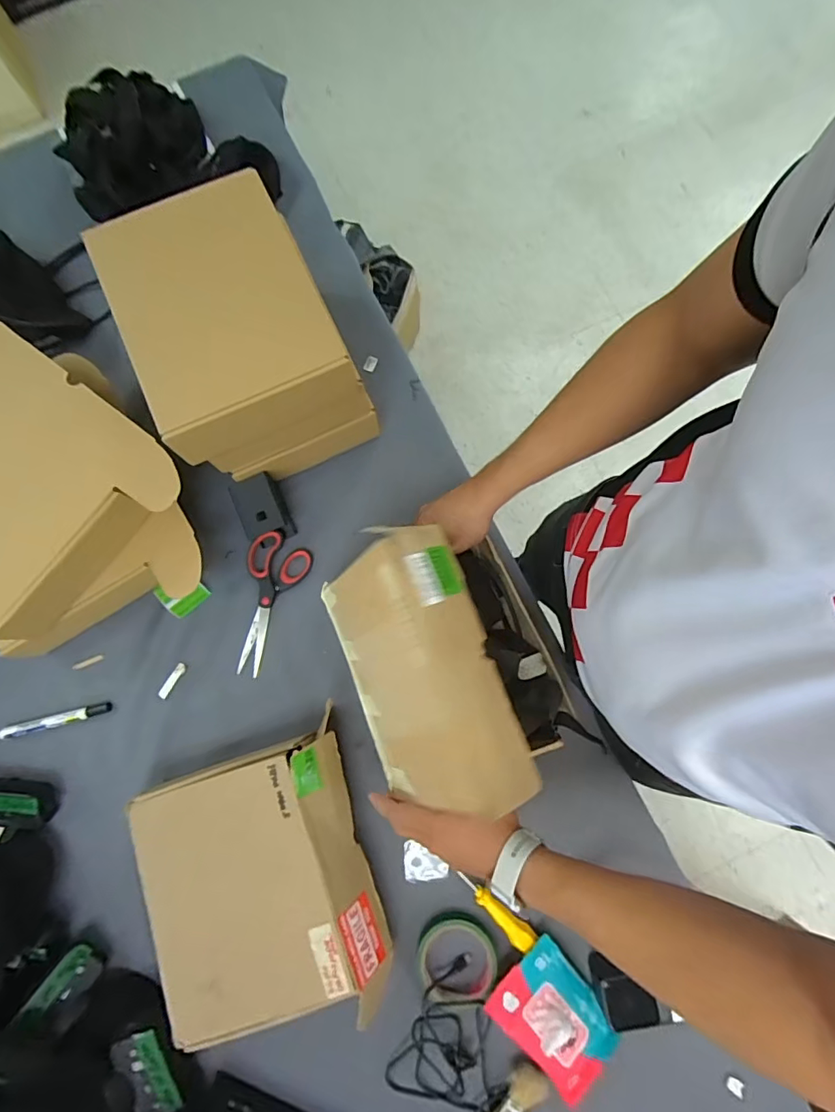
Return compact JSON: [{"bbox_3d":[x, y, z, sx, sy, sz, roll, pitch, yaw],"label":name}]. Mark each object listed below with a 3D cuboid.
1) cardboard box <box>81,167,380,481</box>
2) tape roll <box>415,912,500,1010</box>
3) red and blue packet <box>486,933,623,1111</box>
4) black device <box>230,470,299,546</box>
[{"bbox_3d":[-0.201,-0.249,0.594,0.206,0.220,0.230,-26,80,-4],"label":"cardboard box"},{"bbox_3d":[0.046,0.473,0.576,0.091,0.017,0.089,0,79,1],"label":"tape roll"},{"bbox_3d":[0.160,0.521,0.557,0.096,0.037,0.143,-44,82,-7],"label":"red and blue packet"},{"bbox_3d":[-0.206,-0.062,0.657,0.054,0.048,0.085,-23,80,-4],"label":"black device"}]

